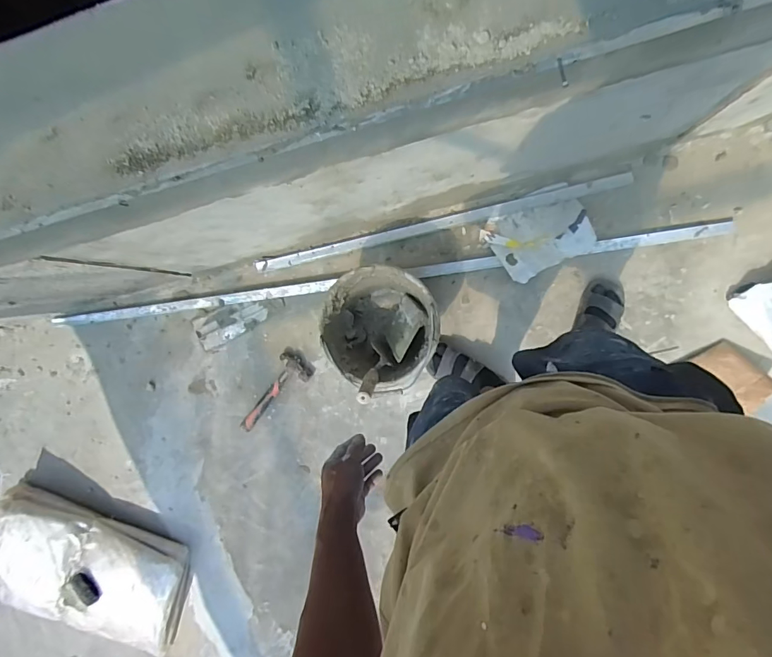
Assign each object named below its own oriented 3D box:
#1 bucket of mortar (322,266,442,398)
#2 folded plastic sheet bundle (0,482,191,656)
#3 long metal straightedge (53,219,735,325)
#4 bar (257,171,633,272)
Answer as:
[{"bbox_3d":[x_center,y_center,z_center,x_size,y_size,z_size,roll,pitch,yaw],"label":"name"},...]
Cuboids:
[{"bbox_3d":[-0.007,-0.011,1.158,0.278,0.220,0.279,1,95,8],"label":"bucket of mortar"},{"bbox_3d":[-0.941,0.762,1.364,0.625,0.151,0.369,17,97,6],"label":"folded plastic sheet bundle"},{"bbox_3d":[-0.068,-0.139,1.242,1.900,0.036,0.050,-7,94,8],"label":"long metal straightedge"},{"bbox_3d":[0.138,-0.284,1.225,1.034,0.037,0.037,-12,93,9],"label":"bar"}]

